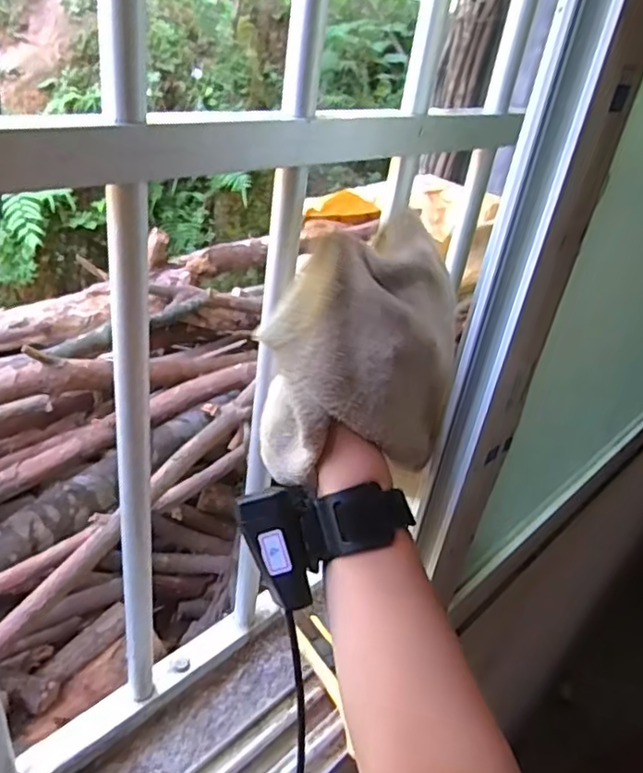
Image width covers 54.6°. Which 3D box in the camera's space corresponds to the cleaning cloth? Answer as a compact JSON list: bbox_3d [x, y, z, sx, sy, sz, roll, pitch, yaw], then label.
[{"bbox_3d":[0.027,-0.020,0.376,0.115,0.132,0.068,-17,40,-33],"label":"cleaning cloth"}]

